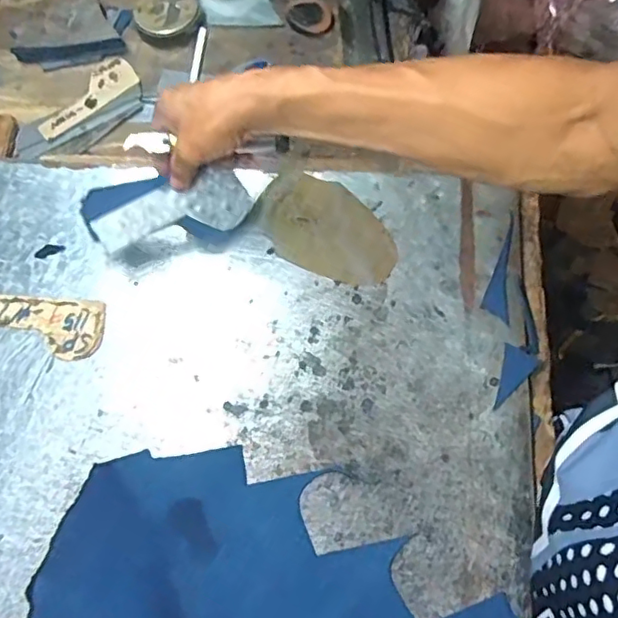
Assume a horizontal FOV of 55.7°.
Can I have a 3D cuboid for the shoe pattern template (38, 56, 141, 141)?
[{"bbox_3d":[-0.250,-0.238,0.653,0.055,0.004,0.127,42,74,16],"label":"shoe pattern template"}]

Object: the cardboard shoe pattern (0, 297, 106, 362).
[{"bbox_3d":[-0.251,0.016,0.533,0.125,0.004,0.055,4,68,3],"label":"cardboard shoe pattern"}]

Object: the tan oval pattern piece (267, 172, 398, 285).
[{"bbox_3d":[0.023,-0.074,0.555,0.128,0.007,0.089,26,71,11],"label":"tan oval pattern piece"}]

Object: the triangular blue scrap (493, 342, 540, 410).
[{"bbox_3d":[0.171,0.059,0.493,0.029,0.006,0.055,25,70,11],"label":"triangular blue scrap"}]

